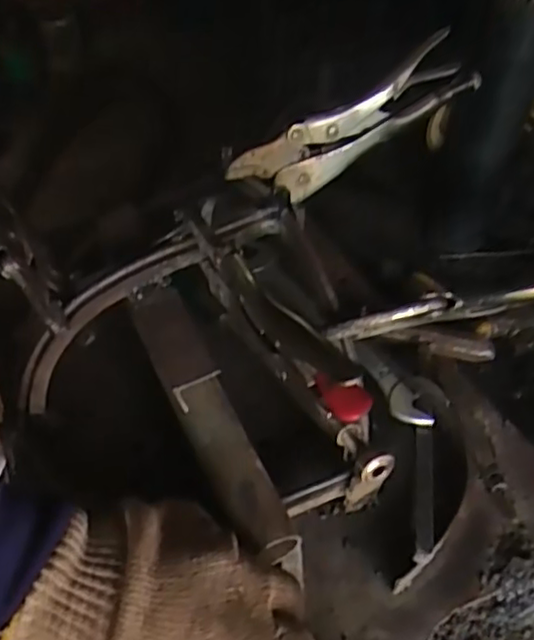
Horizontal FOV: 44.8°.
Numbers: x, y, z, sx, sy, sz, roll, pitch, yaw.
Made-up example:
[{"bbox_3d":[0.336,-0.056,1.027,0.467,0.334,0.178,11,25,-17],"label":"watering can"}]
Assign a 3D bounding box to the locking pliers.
[{"bbox_3d":[0.058,-0.126,0.415,0.172,0.061,0.022,-24,60,-13],"label":"locking pliers"}]

